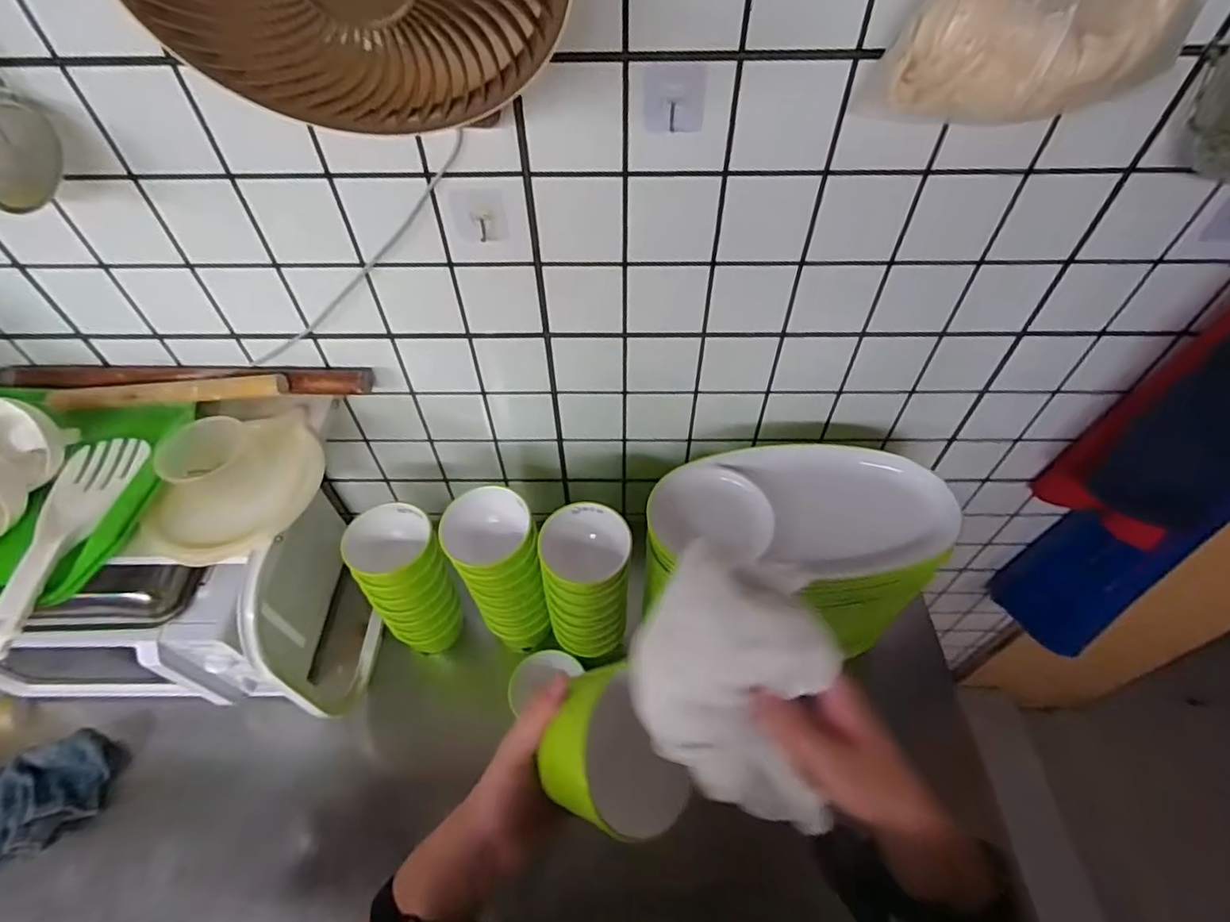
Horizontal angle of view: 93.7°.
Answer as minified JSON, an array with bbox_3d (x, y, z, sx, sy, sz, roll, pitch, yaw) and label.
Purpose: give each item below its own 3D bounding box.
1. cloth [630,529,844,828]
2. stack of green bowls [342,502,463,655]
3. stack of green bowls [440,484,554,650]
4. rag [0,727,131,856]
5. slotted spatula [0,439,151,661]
[{"bbox_3d":[0.072,0.143,0.363,0.119,0.147,0.106,11,51,11],"label":"cloth"},{"bbox_3d":[-0.288,0.181,0.826,0.108,0.270,0.095,-36,57,-25],"label":"stack of green bowls"},{"bbox_3d":[-0.150,0.166,0.799,0.108,0.295,0.099,-9,50,-6],"label":"stack of green bowls"},{"bbox_3d":[-0.795,0.461,0.775,0.224,0.055,0.134,-28,54,-20],"label":"rag"},{"bbox_3d":[-0.594,0.071,0.613,0.074,0.022,0.267,-6,50,-3],"label":"slotted spatula"}]

